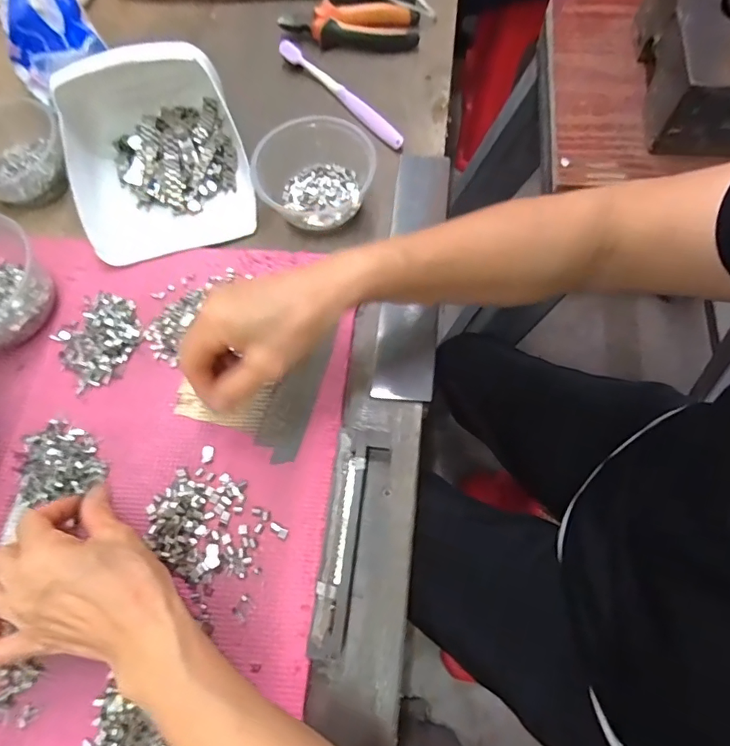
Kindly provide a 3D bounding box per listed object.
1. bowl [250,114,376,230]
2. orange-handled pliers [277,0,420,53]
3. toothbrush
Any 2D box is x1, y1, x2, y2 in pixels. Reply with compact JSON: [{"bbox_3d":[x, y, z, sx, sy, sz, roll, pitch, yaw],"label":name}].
[{"bbox_3d":[-0.043,-0.181,0.436,0.096,0.053,0.089,-1,69,3],"label":"bowl"},{"bbox_3d":[-0.017,-0.383,0.526,0.149,0.024,0.051,4,70,5],"label":"orange-handled pliers"},{"bbox_3d":[-0.025,-0.293,0.497,0.016,0.016,0.184,-41,72,-11],"label":"toothbrush"}]

